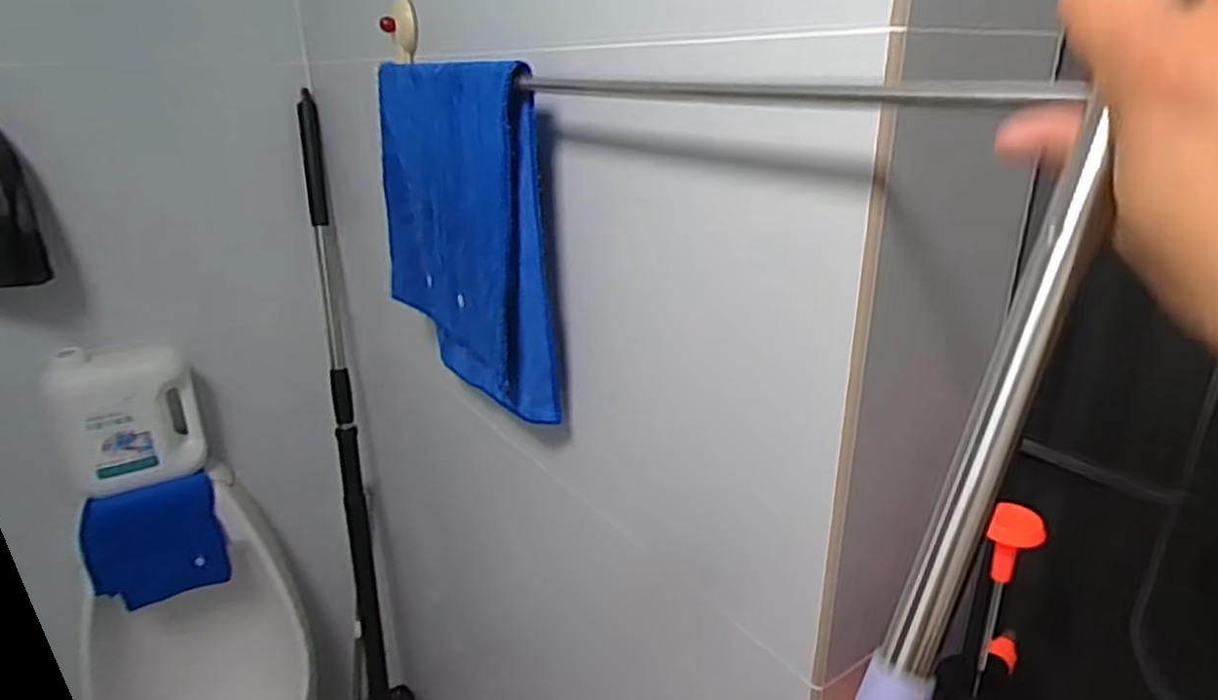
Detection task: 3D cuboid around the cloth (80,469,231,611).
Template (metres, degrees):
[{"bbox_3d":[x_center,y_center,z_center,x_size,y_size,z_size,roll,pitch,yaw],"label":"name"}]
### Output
[{"bbox_3d":[-0.597,0.253,0.944,0.150,0.150,0.046,-18,27,-37],"label":"cloth"}]

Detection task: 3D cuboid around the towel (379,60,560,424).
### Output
[{"bbox_3d":[-0.136,-0.101,0.647,0.046,0.279,0.264,-15,26,-33],"label":"towel"}]

